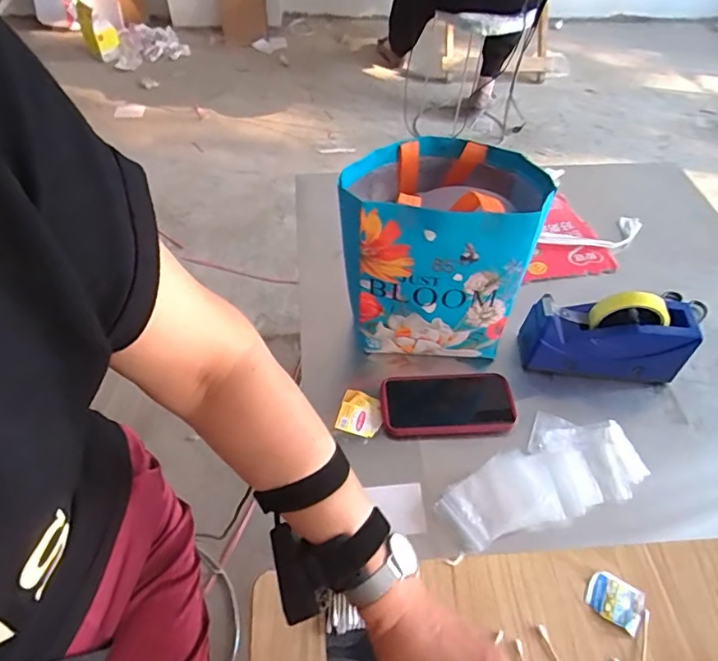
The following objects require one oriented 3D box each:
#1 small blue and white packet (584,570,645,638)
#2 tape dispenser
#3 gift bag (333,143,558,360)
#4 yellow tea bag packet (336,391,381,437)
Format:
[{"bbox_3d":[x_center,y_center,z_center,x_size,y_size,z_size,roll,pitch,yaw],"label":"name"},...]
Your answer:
[{"bbox_3d":[0.241,0.253,0.483,0.049,0.006,0.040,27,55,17],"label":"small blue and white packet"},{"bbox_3d":[0.333,0.003,0.684,0.202,0.132,0.070,3,51,0],"label":"tape dispenser"},{"bbox_3d":[0.097,-0.108,0.682,0.222,0.235,0.181,8,52,4],"label":"gift bag"},{"bbox_3d":[0.003,0.106,0.662,0.055,0.012,0.058,17,53,10],"label":"yellow tea bag packet"}]

